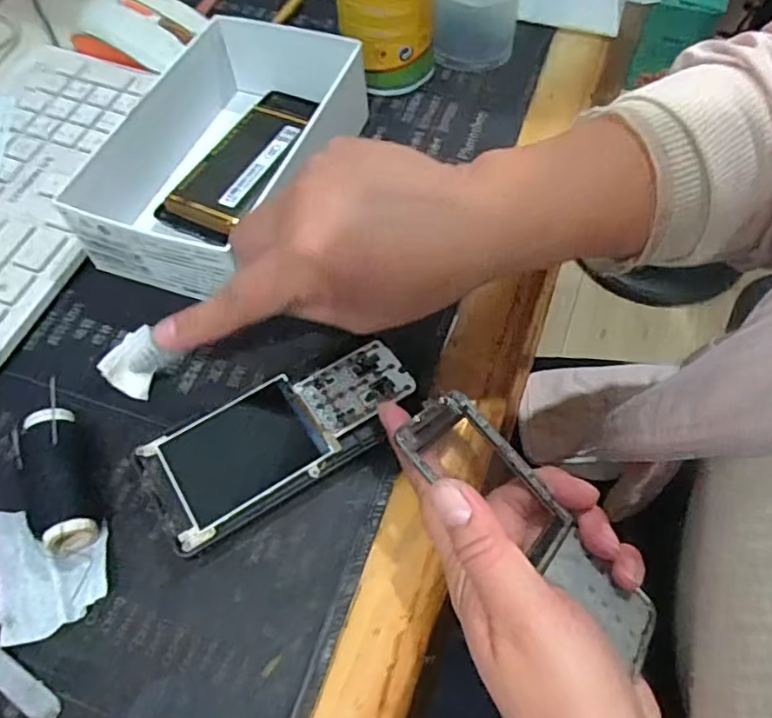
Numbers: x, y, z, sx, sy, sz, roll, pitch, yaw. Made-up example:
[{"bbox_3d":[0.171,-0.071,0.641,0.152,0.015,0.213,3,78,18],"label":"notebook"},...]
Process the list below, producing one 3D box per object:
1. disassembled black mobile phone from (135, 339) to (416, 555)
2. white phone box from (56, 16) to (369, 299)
[{"bbox_3d":[-0.045,0.035,0.290,0.121,0.016,0.054,-29,64,-15],"label":"disassembled black mobile phone"},{"bbox_3d":[-0.097,-0.123,0.361,0.098,0.051,0.177,22,63,12],"label":"white phone box"}]

